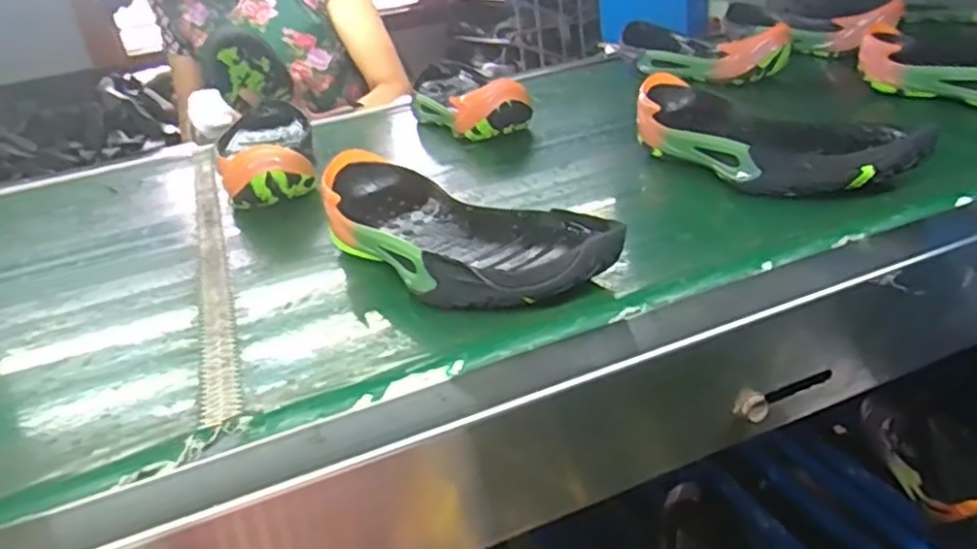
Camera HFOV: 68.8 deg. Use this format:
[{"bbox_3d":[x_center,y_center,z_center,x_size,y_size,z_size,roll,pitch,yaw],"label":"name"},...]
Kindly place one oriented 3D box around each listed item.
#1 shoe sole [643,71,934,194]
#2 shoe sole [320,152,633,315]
[{"bbox_3d":[0.207,-0.109,0.558,0.086,0.047,0.250,-17,28,-19],"label":"shoe sole"},{"bbox_3d":[-0.027,-0.031,0.479,0.114,0.049,0.257,-21,30,-25],"label":"shoe sole"}]

